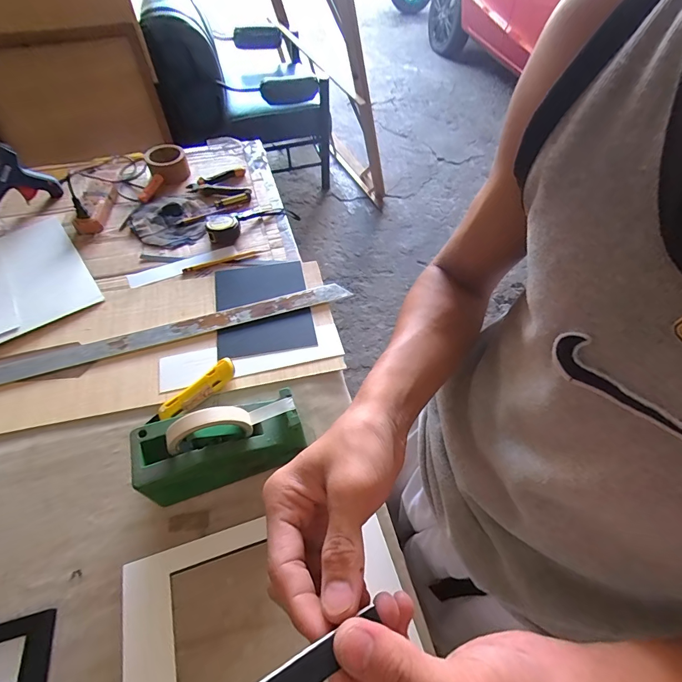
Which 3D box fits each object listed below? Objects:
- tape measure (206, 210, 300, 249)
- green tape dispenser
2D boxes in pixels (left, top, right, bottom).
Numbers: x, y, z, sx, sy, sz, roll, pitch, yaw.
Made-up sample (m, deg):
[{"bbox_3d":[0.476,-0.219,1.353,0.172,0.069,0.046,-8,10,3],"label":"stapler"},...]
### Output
[{"bbox_3d":[-0.197,-0.265,0.812,0.071,0.047,0.222,39,50,22],"label":"tape measure"},{"bbox_3d":[-0.150,0.126,0.466,0.197,0.121,0.082,-17,58,-13],"label":"green tape dispenser"}]

